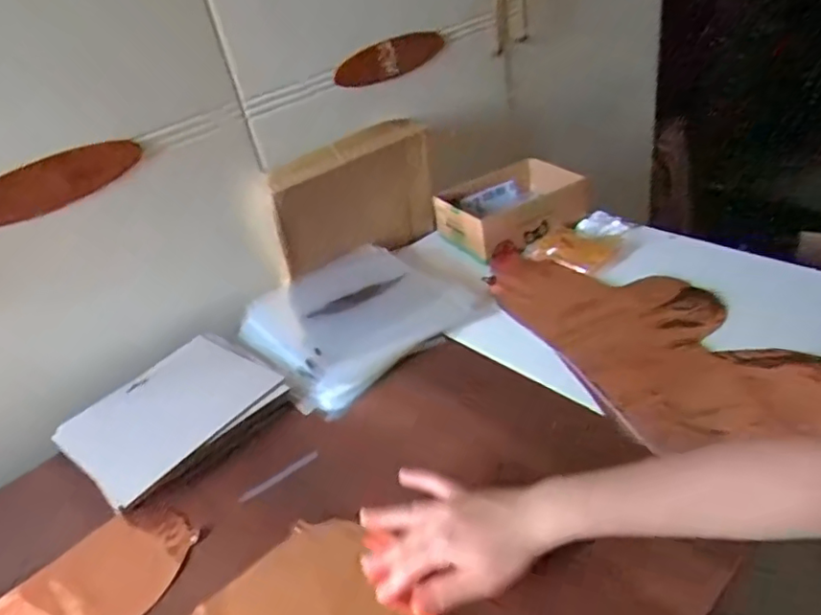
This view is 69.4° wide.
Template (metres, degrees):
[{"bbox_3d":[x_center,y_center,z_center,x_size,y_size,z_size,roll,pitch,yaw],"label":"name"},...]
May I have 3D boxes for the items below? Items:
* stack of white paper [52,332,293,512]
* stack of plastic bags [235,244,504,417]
[{"bbox_3d":[-0.250,0.112,0.646,0.179,0.025,0.208,20,44,37],"label":"stack of white paper"},{"bbox_3d":[-0.051,-0.003,0.754,0.289,0.028,0.229,-30,38,-25],"label":"stack of plastic bags"}]

